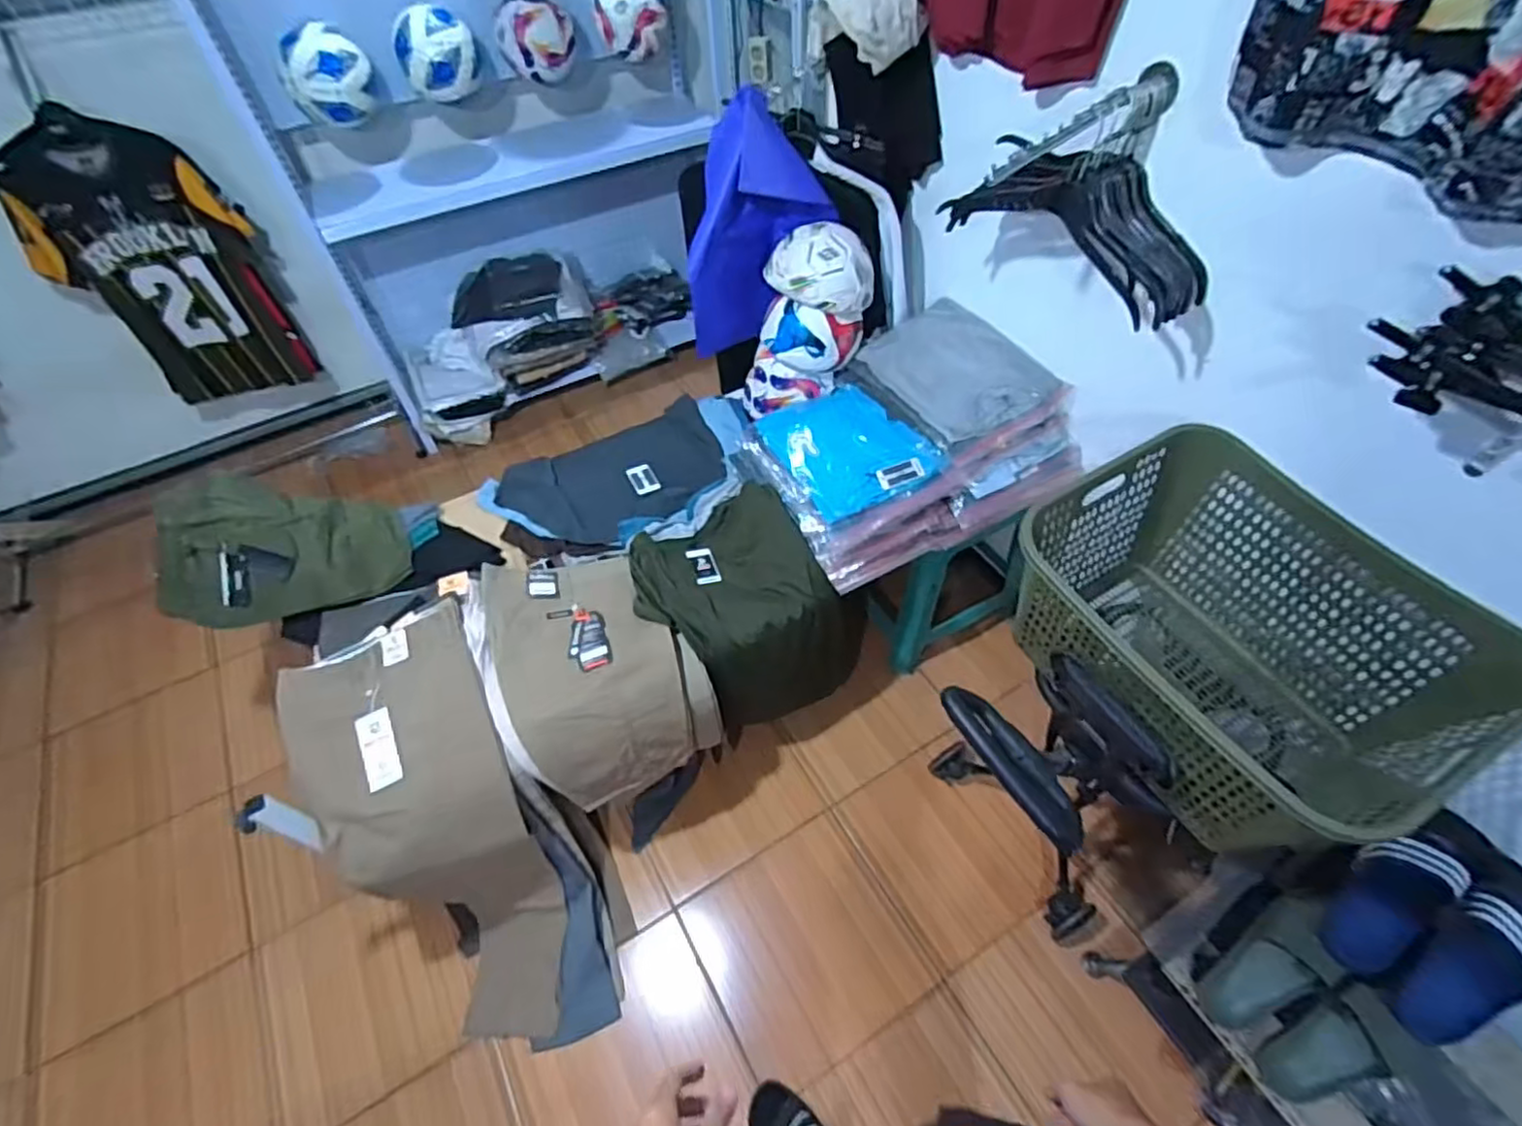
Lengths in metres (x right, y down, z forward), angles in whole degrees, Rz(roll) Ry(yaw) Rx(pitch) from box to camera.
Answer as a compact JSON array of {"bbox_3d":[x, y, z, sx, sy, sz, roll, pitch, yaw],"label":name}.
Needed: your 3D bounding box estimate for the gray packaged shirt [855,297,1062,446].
[{"bbox_3d":[0.381,-0.388,1.364,0.238,0.037,0.341,-35,59,-4],"label":"gray packaged shirt"}]

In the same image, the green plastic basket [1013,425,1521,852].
[{"bbox_3d":[0.670,0.125,1.020,0.427,0.339,0.552,-26,56,-16],"label":"green plastic basket"}]

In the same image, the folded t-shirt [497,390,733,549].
[{"bbox_3d":[-0.311,-0.190,1.499,0.472,0.069,0.273,-27,56,-17],"label":"folded t-shirt"}]

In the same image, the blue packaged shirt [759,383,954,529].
[{"bbox_3d":[0.164,-0.239,1.353,0.247,0.027,0.336,-28,55,-5],"label":"blue packaged shirt"}]

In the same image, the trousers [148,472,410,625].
[{"bbox_3d":[-0.906,-0.027,1.315,0.397,0.074,0.259,-5,85,-26],"label":"trousers"}]

